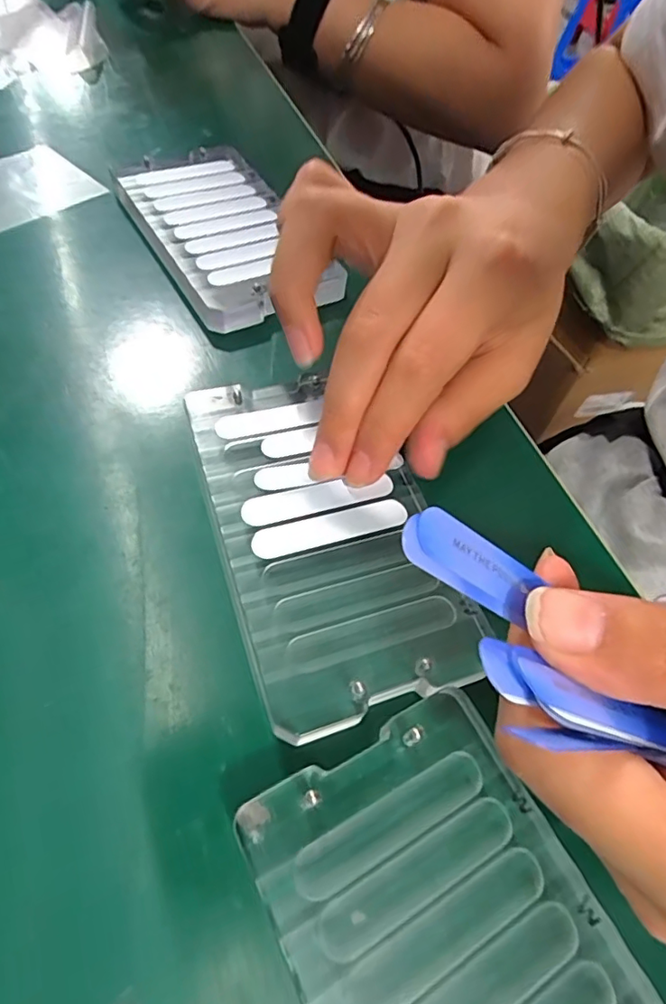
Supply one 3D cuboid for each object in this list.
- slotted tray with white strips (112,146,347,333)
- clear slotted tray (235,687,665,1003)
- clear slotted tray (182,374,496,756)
[{"bbox_3d":[-0.050,-0.127,0.259,0.070,0.010,0.124,-25,64,-23],"label":"slotted tray with white strips"},{"bbox_3d":[0.034,0.110,0.118,0.068,0.010,0.121,-21,63,-21],"label":"clear slotted tray"},{"bbox_3d":[-0.003,0.006,0.180,0.067,0.009,0.121,-15,61,-13],"label":"clear slotted tray"}]

